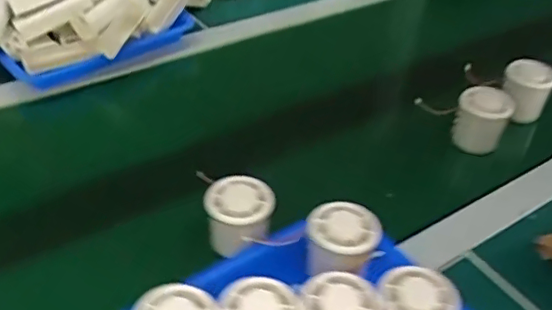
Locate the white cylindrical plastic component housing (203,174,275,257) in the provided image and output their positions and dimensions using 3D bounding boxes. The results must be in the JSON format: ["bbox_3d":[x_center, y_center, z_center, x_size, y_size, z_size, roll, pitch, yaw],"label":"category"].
[{"bbox_3d":[-0.035,0.057,0.531,0.062,0.054,0.055,9,40,5],"label":"white cylindrical plastic component housing"}]

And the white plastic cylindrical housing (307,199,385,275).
[{"bbox_3d":[0.055,0.082,0.504,0.061,0.058,0.061,3,40,-2],"label":"white plastic cylindrical housing"}]

